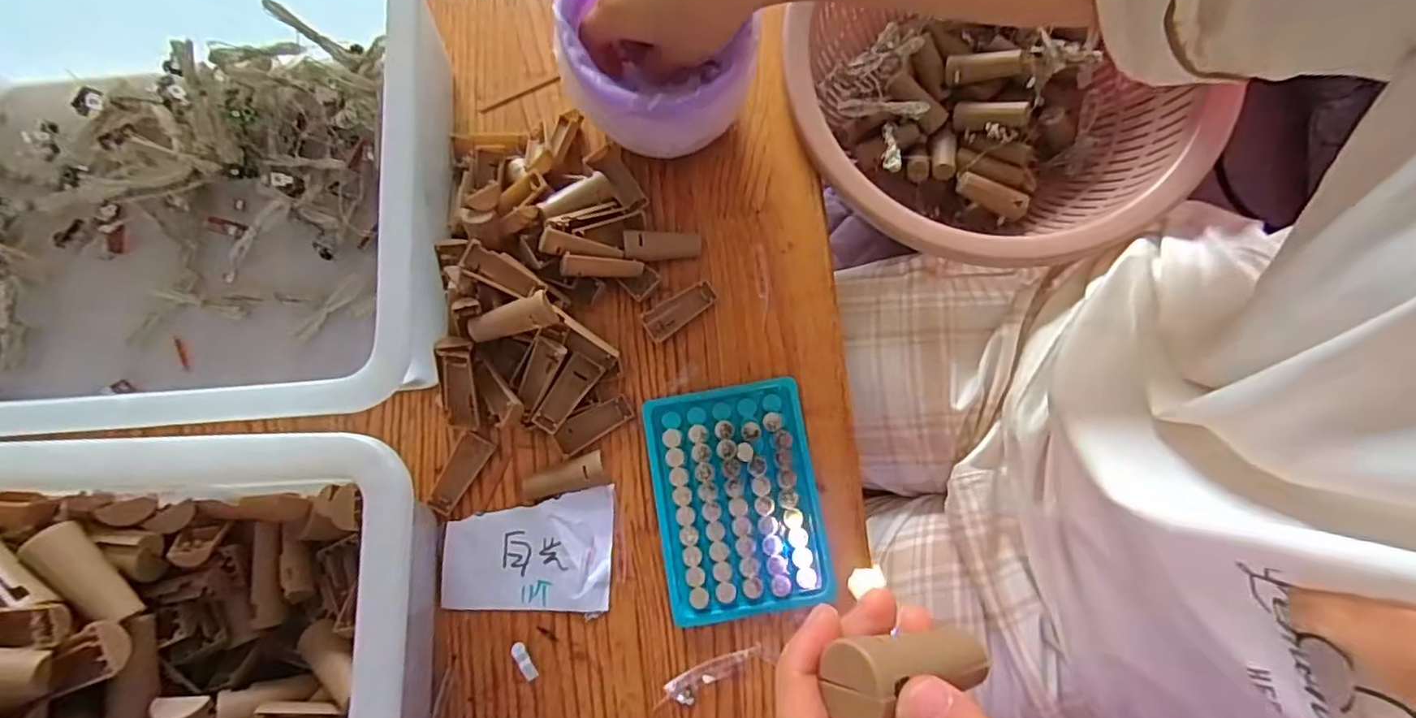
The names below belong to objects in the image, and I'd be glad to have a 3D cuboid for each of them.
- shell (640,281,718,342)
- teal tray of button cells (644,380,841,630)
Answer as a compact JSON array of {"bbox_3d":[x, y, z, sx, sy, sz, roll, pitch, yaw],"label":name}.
[{"bbox_3d":[-0.018,-0.032,0.407,0.049,0.010,0.019,-36,79,-6],"label":"shell"},{"bbox_3d":[0.018,0.082,0.379,0.095,0.006,0.131,-9,77,-1],"label":"teal tray of button cells"}]

